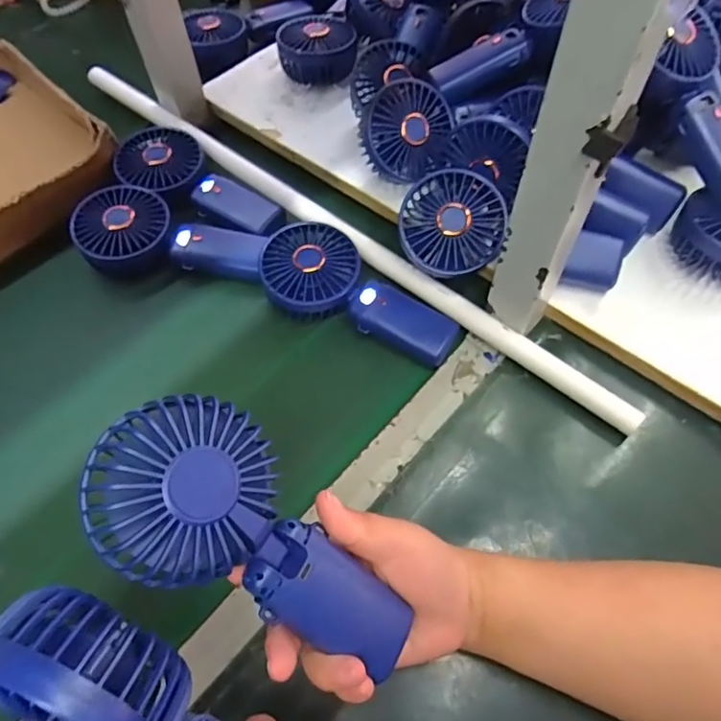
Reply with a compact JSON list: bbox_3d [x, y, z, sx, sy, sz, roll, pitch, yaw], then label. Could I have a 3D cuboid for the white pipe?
[{"bbox_3d":[-0.052,-0.139,0.526,0.677,0.020,0.026,37,67,20],"label":"white pipe"}]

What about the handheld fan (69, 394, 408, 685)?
[{"bbox_3d":[-0.049,0.090,0.271,0.176,0.035,0.078,45,63,-21],"label":"handheld fan"}]

